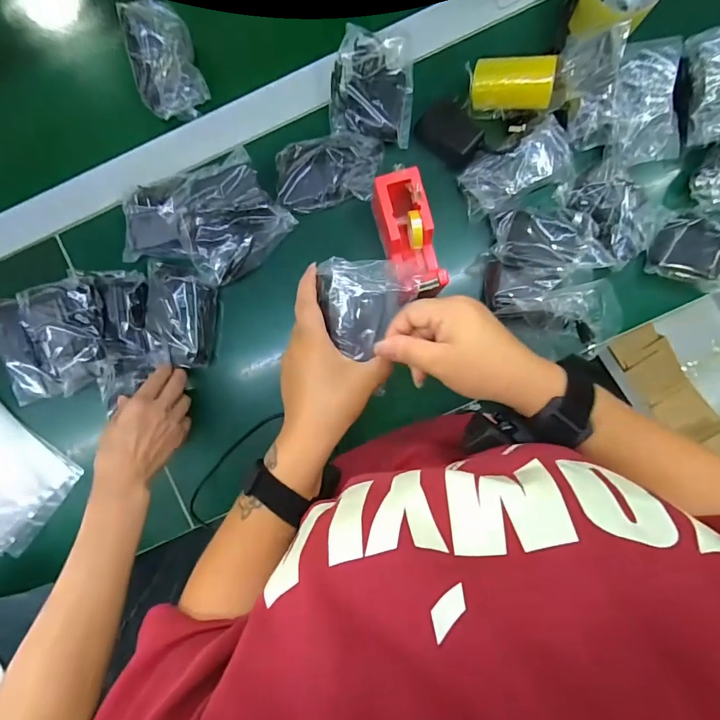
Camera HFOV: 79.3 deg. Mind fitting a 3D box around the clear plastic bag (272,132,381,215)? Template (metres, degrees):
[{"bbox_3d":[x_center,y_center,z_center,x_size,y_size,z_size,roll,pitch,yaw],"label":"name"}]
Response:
[{"bbox_3d":[-0.035,-0.223,0.505,0.129,0.047,0.077,-13,87,4],"label":"clear plastic bag"}]

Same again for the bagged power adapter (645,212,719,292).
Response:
[{"bbox_3d":[0.405,-0.125,0.505,0.125,0.048,0.082,11,110,6],"label":"bagged power adapter"}]

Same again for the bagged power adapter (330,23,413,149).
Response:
[{"bbox_3d":[0.016,-0.322,0.506,0.092,0.036,0.134,6,88,5],"label":"bagged power adapter"}]

